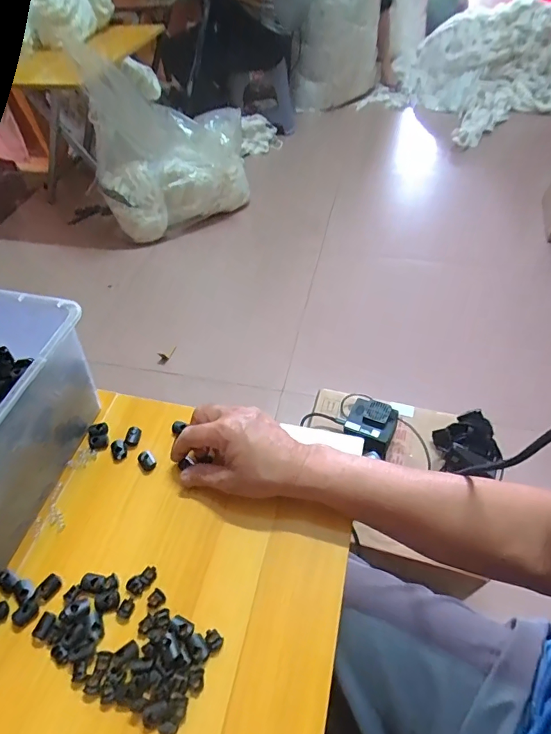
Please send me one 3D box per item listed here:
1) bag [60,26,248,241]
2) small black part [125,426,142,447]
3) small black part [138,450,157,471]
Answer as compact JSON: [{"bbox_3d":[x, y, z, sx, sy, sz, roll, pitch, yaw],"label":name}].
[{"bbox_3d":[-0.341,-0.750,1.450,0.535,0.508,0.269,-19,52,-11],"label":"bag"},{"bbox_3d":[-0.161,0.078,0.490,0.015,0.007,0.022,4,51,7],"label":"small black part"},{"bbox_3d":[-0.140,0.101,0.471,0.016,0.007,0.023,-34,56,-21],"label":"small black part"}]

